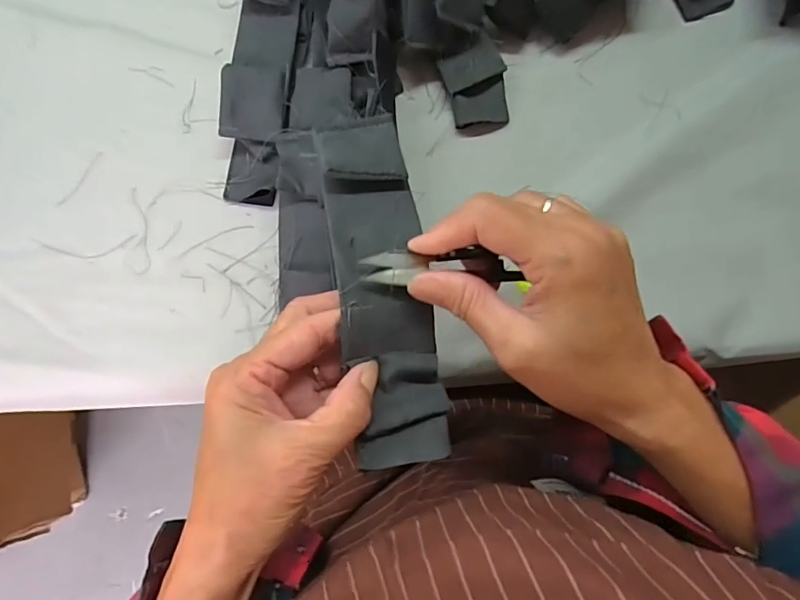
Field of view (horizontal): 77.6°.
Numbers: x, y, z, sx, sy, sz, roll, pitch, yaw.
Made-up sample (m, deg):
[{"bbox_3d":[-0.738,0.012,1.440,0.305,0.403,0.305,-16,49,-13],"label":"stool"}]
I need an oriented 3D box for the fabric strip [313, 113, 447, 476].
[{"bbox_3d":[-0.010,-0.015,0.248,0.044,0.029,0.184,-10,76,0],"label":"fabric strip"}]

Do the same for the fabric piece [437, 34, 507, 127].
[{"bbox_3d":[0.057,-0.163,0.377,0.045,0.013,0.060,-12,101,-8],"label":"fabric piece"}]

